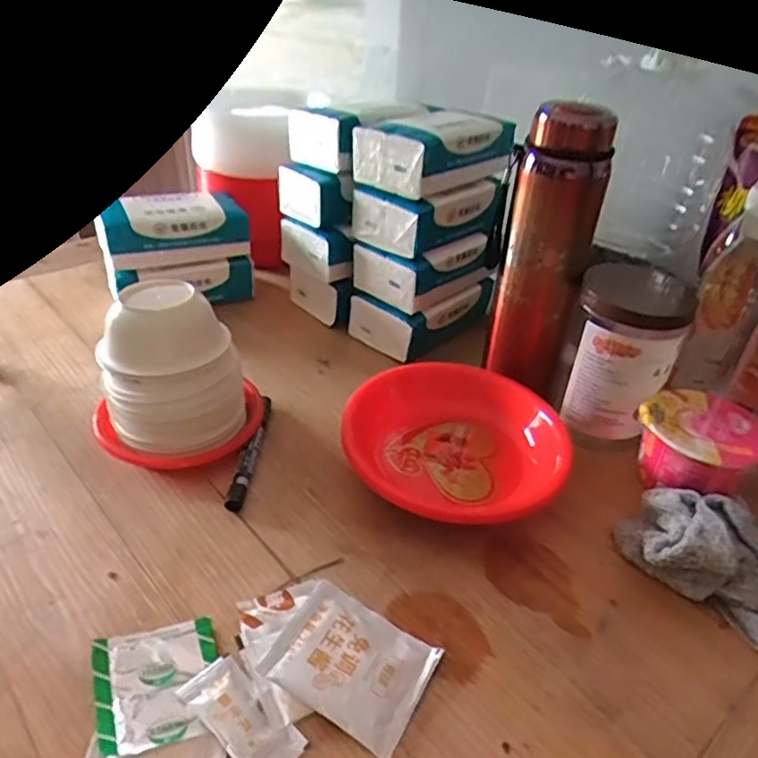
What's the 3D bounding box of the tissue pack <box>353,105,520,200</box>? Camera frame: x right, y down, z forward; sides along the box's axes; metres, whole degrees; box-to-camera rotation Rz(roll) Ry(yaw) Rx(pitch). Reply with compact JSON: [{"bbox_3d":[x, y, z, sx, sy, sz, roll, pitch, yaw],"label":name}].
[{"bbox_3d":[0.052,-0.237,0.651,0.140,0.062,0.099,-27,47,-36],"label":"tissue pack"}]

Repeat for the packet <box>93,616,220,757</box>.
[{"bbox_3d":[-0.134,0.187,0.391,0.071,0.012,0.077,-11,39,-20],"label":"packet"}]

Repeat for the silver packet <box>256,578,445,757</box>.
[{"bbox_3d":[-0.017,0.180,0.408,0.094,0.016,0.076,21,39,20],"label":"silver packet"}]

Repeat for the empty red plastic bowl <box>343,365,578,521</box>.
[{"bbox_3d":[0.065,0.054,0.547,0.189,0.065,0.167,-3,37,-10],"label":"empty red plastic bowl"}]

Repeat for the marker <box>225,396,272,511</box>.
[{"bbox_3d":[-0.111,0.062,0.559,0.014,0.017,0.133,5,36,0],"label":"marker"}]

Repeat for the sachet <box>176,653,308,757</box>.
[{"bbox_3d":[-0.081,0.200,0.378,0.075,0.010,0.037,31,44,31],"label":"sachet"}]

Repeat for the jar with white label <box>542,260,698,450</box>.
[{"bbox_3d":[0.220,-0.022,0.590,0.096,0.137,0.094,18,39,18],"label":"jar with white label"}]

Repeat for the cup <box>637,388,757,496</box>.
[{"bbox_3d":[0.274,0.060,0.555,0.094,0.071,0.093,3,36,-2],"label":"cup"}]

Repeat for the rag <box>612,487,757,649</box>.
[{"bbox_3d":[0.251,0.128,0.475,0.127,0.052,0.084,29,43,29],"label":"rag"}]

